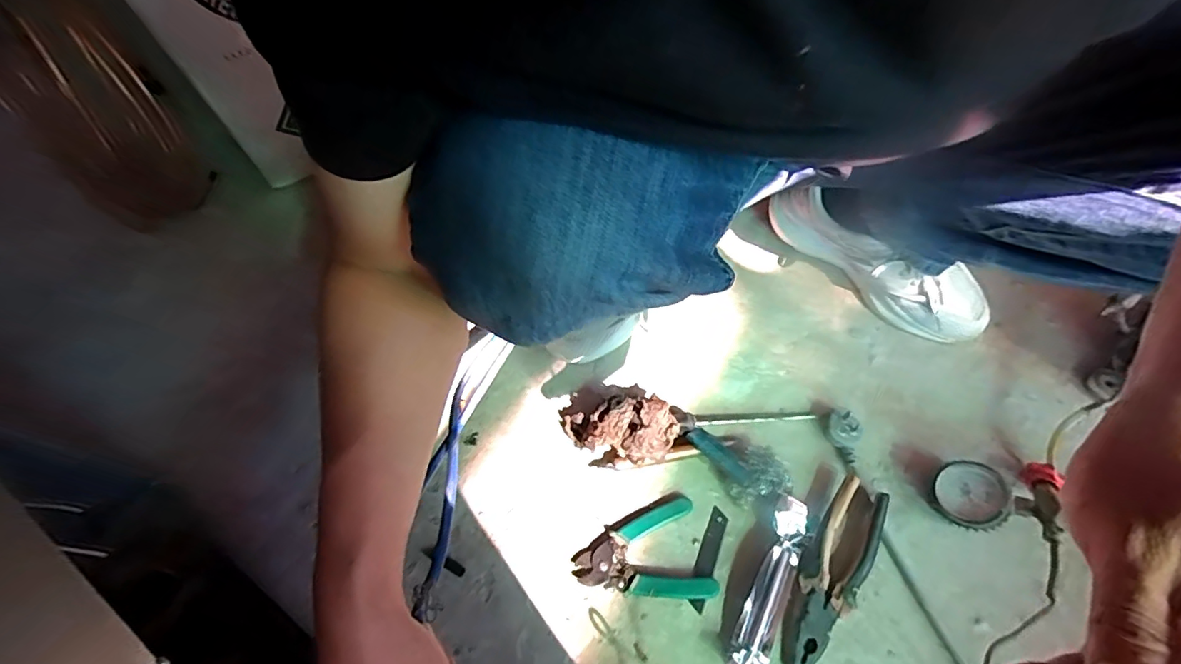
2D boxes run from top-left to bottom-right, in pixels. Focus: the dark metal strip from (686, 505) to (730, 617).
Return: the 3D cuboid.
[{"bbox_3d":[0.117,0.224,0.525,0.019,0.010,0.097,21,64,13],"label":"dark metal strip"}]

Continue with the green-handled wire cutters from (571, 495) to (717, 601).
[{"bbox_3d":[0.049,0.223,0.520,0.126,0.016,0.090,-12,62,-4],"label":"green-handled wire cutters"}]

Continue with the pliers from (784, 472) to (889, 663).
[{"bbox_3d":[0.234,0.232,0.506,0.050,0.018,0.191,29,66,16],"label":"pliers"}]

